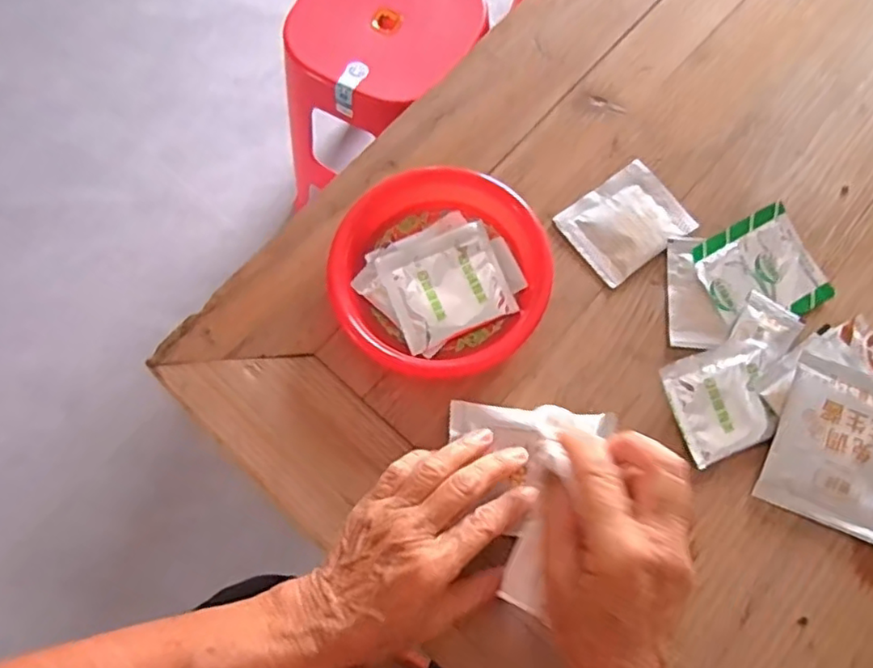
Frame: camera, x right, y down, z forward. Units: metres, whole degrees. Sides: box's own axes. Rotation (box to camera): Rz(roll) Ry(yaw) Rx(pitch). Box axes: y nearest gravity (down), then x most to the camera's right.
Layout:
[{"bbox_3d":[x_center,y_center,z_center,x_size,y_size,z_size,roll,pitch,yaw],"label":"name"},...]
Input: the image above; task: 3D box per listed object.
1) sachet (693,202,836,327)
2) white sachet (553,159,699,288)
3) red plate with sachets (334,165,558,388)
[{"bbox_3d":[0.218,-0.041,0.417,0.078,0.014,0.070,-26,74,-6],"label":"sachet"},{"bbox_3d":[0.132,-0.078,0.433,0.076,0.006,0.063,-36,76,-9],"label":"white sachet"},{"bbox_3d":[0.003,-0.041,0.411,0.138,0.033,0.133,0,73,1],"label":"red plate with sachets"}]

